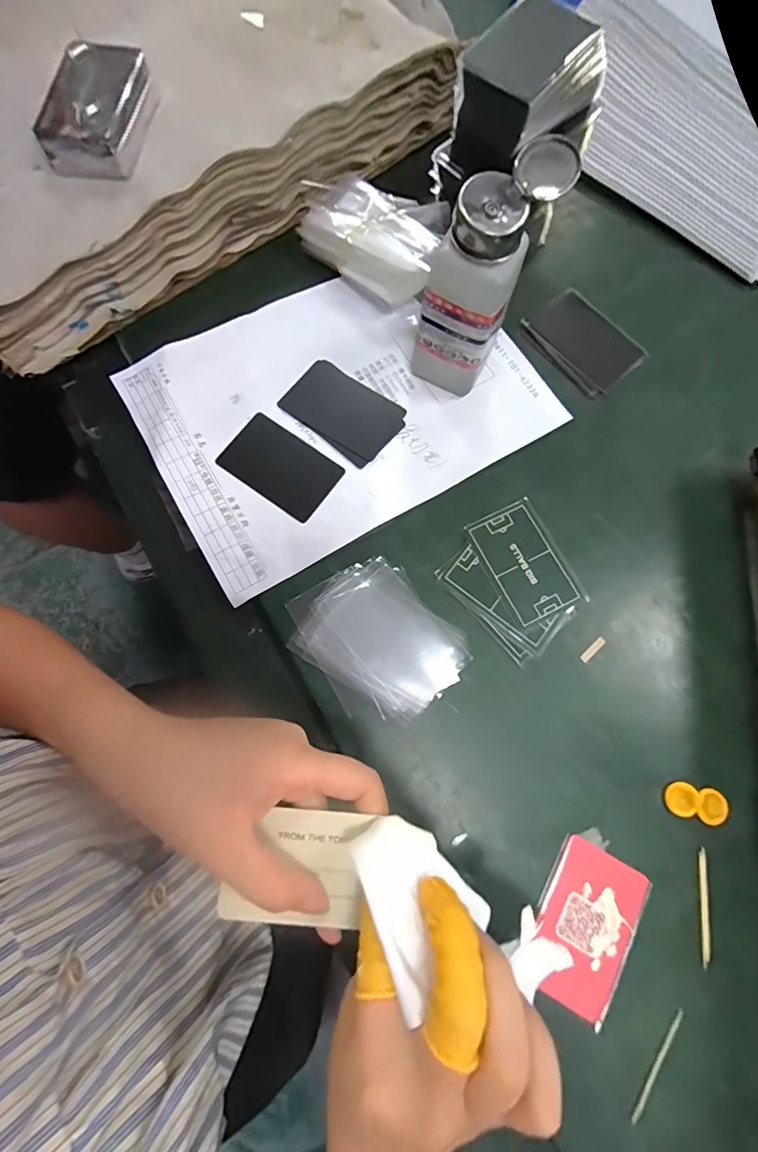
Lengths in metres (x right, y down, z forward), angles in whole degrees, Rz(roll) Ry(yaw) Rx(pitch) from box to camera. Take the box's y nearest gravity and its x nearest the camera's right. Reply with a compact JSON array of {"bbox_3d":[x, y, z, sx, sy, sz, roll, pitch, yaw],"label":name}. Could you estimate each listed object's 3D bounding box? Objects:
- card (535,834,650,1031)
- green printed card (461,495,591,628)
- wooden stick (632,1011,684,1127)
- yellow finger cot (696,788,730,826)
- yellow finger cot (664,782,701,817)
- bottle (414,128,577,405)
[{"bbox_3d":[0.126,0.214,0.274,0.053,0.004,0.086,29,77,5],"label":"card"},{"bbox_3d":[0.106,-0.011,0.326,0.055,0.004,0.084,-27,78,-8],"label":"green printed card"},{"bbox_3d":[0.159,0.280,0.257,0.004,0.004,0.063,36,78,7],"label":"wooden stick"},{"bbox_3d":[0.216,0.149,0.290,0.020,0.004,0.021,0,76,-2],"label":"yellow finger cot"},{"bbox_3d":[0.197,0.145,0.292,0.021,0.004,0.020,0,76,-2],"label":"yellow finger cot"},{"bbox_3d":[0.066,-0.190,0.306,0.055,0.129,0.064,32,77,6],"label":"bottle"}]

